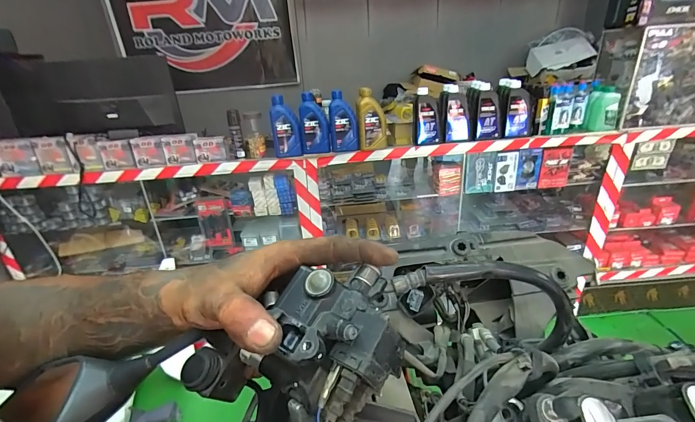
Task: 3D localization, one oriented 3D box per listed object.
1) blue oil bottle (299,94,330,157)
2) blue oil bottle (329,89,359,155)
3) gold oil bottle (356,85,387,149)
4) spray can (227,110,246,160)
[{"bbox_3d":[-0.135,-0.351,1.379,0.109,0.233,0.062,-8,25,-8],"label":"blue oil bottle"},{"bbox_3d":[-0.015,-0.351,1.364,0.111,0.221,0.073,-5,25,-3],"label":"blue oil bottle"},{"bbox_3d":[0.097,-0.360,1.358,0.115,0.226,0.053,-3,25,3],"label":"gold oil bottle"},{"bbox_3d":[-0.456,-0.309,1.403,0.051,0.194,0.055,-12,26,-16],"label":"spray can"}]

